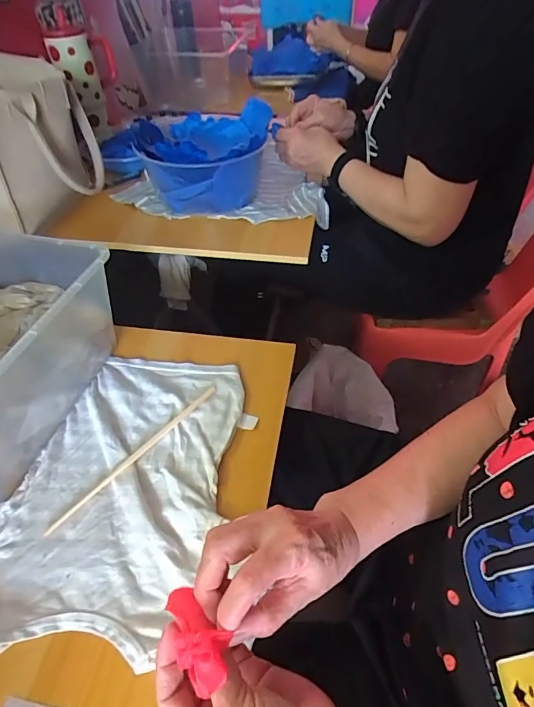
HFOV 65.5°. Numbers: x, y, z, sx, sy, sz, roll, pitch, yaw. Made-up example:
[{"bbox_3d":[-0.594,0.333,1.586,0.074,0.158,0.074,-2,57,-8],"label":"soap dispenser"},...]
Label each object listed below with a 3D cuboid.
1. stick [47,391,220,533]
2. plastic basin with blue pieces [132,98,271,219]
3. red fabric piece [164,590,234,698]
[{"bbox_3d":[-0.141,0.108,0.458,0.012,0.008,0.223,32,55,28],"label":"stick"},{"bbox_3d":[-0.110,-0.335,0.728,0.207,0.122,0.231,7,48,8],"label":"plastic basin with blue pieces"},{"bbox_3d":[-0.045,0.175,0.266,0.027,0.016,0.072,-26,19,-21],"label":"red fabric piece"}]

